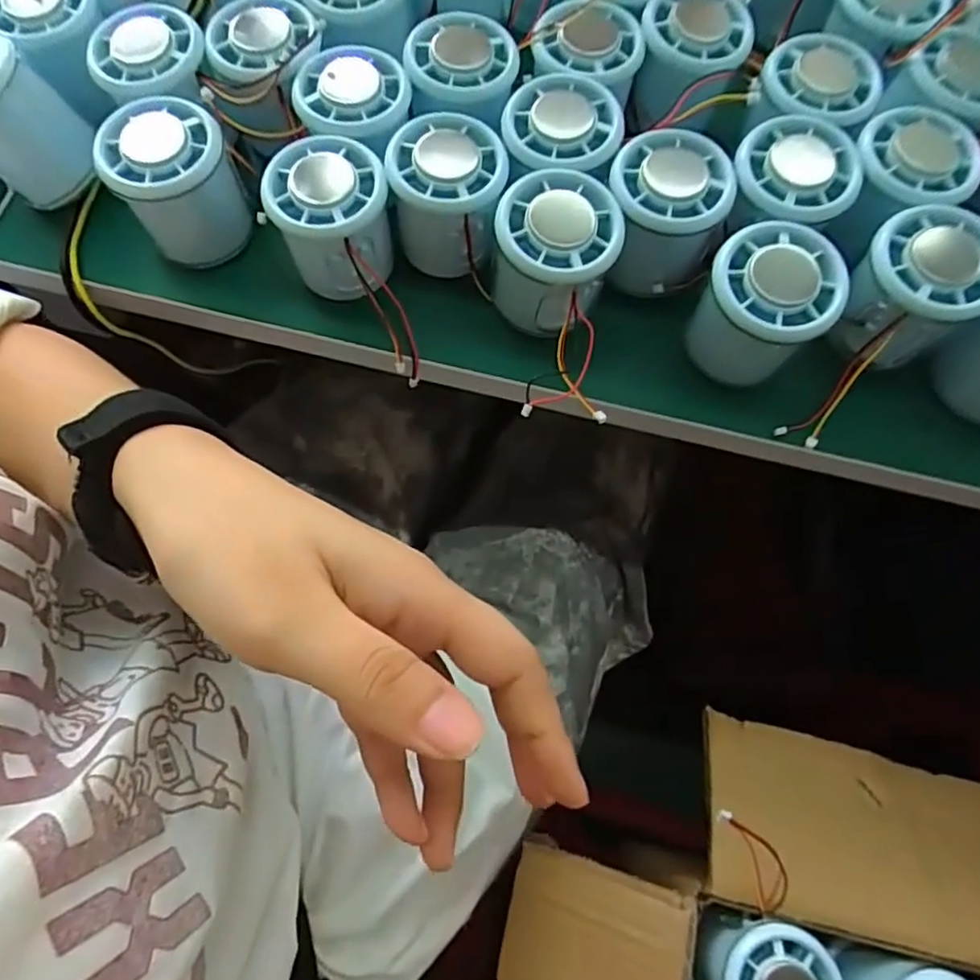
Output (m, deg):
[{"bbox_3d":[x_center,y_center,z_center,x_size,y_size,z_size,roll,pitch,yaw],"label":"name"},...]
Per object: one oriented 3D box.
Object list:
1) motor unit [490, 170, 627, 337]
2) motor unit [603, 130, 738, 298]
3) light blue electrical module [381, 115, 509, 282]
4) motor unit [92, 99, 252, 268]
[{"bbox_3d":[0.030,-0.108,0.305,0.053,0.057,0.052,0,71,-1],"label":"motor unit"},{"bbox_3d":[0.083,-0.134,0.312,0.057,0.047,0.056,2,71,0],"label":"motor unit"},{"bbox_3d":[-0.020,-0.141,0.317,0.053,0.060,0.044,0,71,-1],"label":"light blue electrical module"},{"bbox_3d":[-0.150,-0.145,0.317,0.055,0.066,0.057,-41,76,-14],"label":"motor unit"}]

